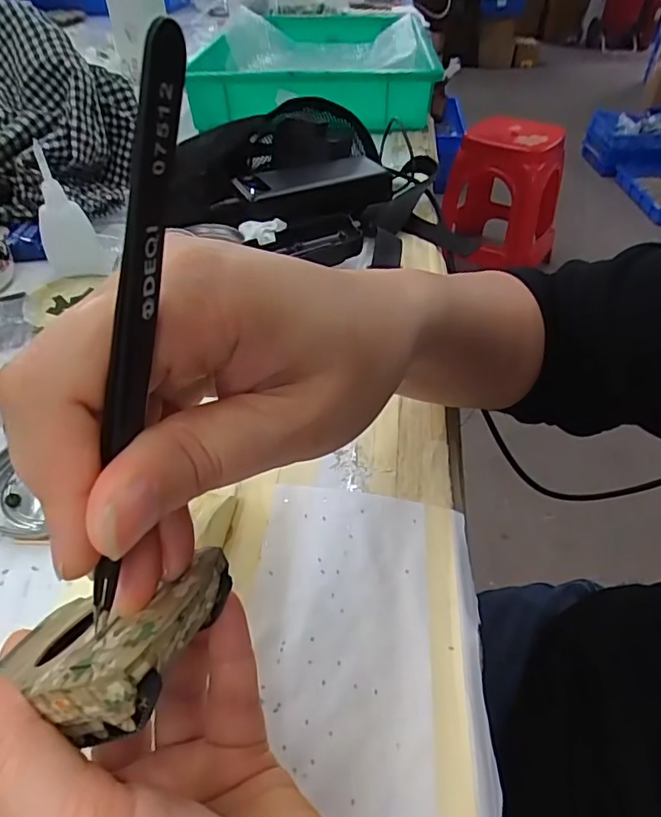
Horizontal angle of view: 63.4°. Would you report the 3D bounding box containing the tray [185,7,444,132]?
[{"bbox_3d":[-0.017,-0.584,0.910,0.342,0.085,0.539,2,43,2],"label":"tray"}]

